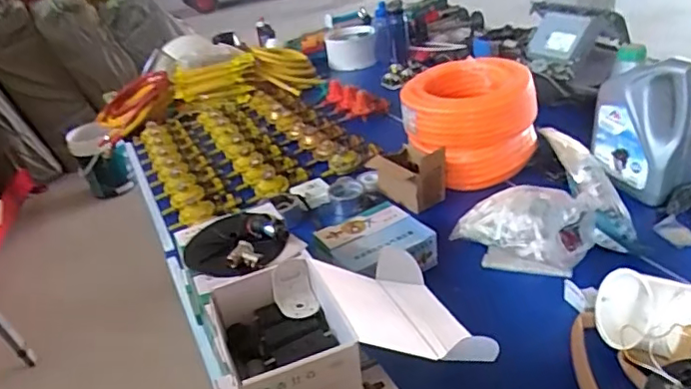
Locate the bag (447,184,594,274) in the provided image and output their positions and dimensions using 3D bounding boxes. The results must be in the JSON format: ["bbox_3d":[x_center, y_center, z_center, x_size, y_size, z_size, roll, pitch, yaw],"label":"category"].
[{"bbox_3d":[0.338,0.048,1.067,0.247,0.121,0.184,9,34,29],"label":"bag"}]

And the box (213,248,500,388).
[{"bbox_3d":[0.005,0.155,0.687,0.303,0.101,0.200,-18,31,-16],"label":"box"}]

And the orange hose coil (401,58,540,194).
[{"bbox_3d":[0.290,-0.172,1.355,0.298,0.233,0.286,-6,29,4],"label":"orange hose coil"}]

